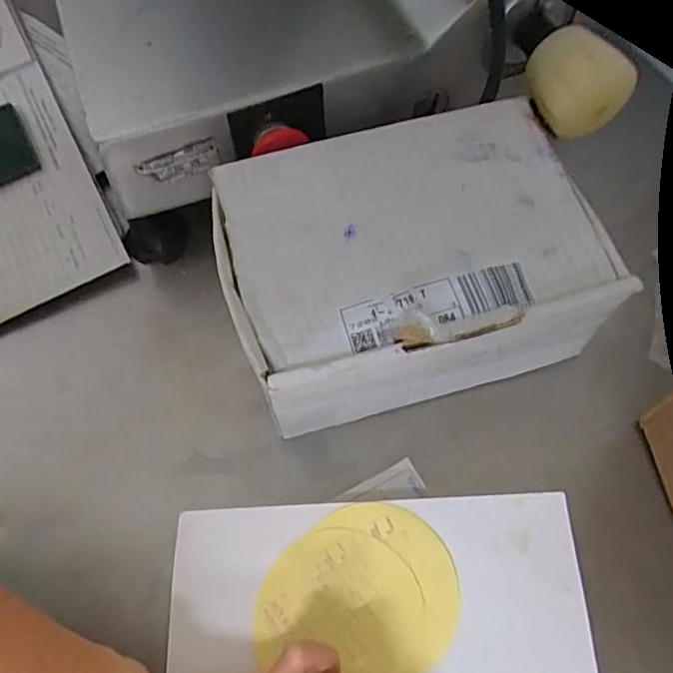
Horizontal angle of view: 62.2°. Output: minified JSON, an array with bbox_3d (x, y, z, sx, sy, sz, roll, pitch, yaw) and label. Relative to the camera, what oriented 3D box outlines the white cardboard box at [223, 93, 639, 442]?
[{"bbox_3d":[0.039,-0.036,0.333,0.208,0.106,0.145,-14,64,-6],"label":"white cardboard box"}]

